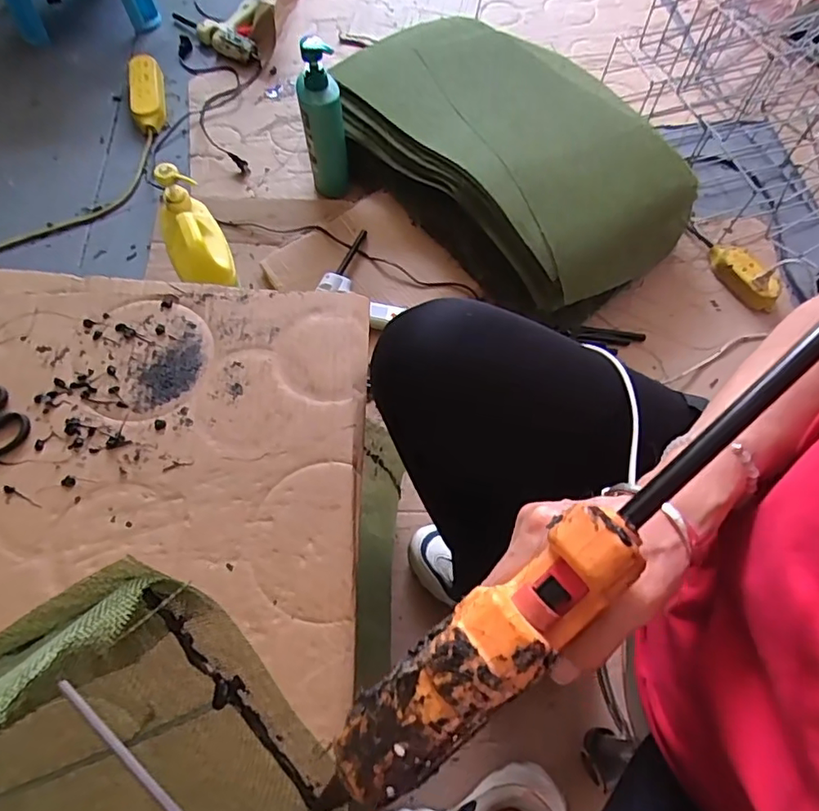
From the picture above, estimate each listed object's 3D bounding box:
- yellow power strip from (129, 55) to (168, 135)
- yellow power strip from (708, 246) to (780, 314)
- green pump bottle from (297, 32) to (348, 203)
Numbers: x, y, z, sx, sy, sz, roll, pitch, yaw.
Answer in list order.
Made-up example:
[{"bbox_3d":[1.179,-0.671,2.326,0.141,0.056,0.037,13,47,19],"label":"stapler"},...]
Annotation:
[{"bbox_3d":[-0.521,-0.620,1.112,0.065,0.034,0.201,-12,66,-7],"label":"yellow power strip"},{"bbox_3d":[0.571,-0.231,0.957,0.059,0.042,0.133,-28,69,-15],"label":"yellow power strip"},{"bbox_3d":[-0.141,-0.458,0.925,0.068,0.256,0.059,-4,65,-5],"label":"green pump bottle"}]

